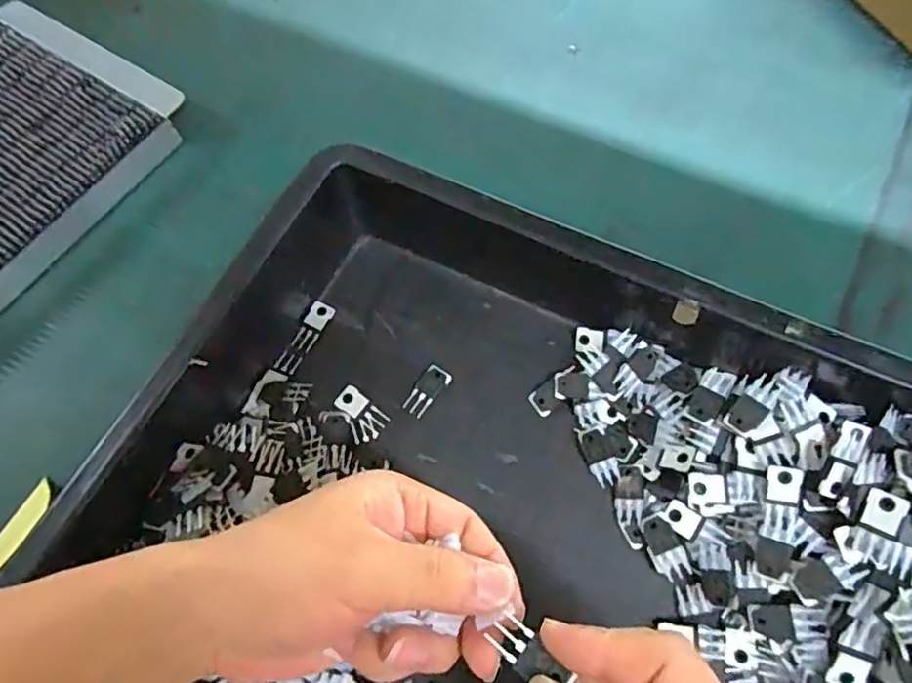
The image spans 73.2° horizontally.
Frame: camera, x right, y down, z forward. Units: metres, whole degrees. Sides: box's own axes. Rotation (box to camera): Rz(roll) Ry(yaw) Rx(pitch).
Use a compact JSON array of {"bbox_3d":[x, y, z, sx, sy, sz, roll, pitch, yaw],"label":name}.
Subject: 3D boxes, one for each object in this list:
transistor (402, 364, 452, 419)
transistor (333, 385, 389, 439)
[{"bbox_3d":[-0.018,0.030,0.379,0.017,0.004,0.033,34,72,17],"label":"transistor"},{"bbox_3d":[-0.057,0.041,0.372,0.034,0.004,0.016,36,73,17],"label":"transistor"}]

